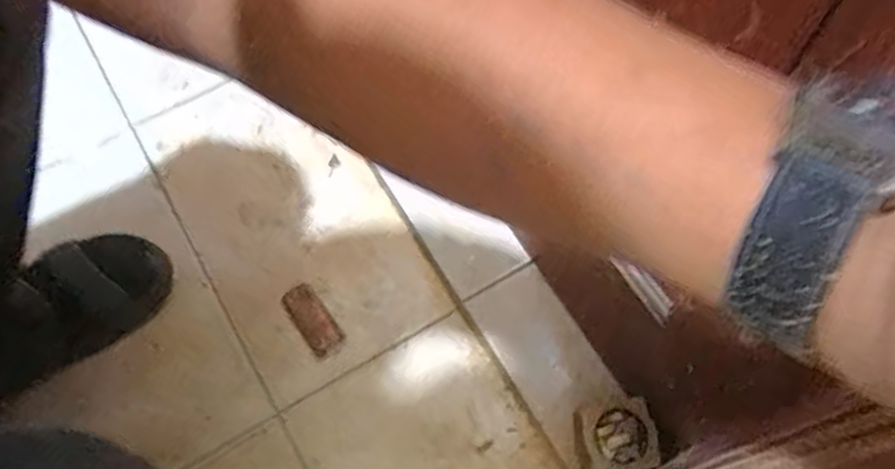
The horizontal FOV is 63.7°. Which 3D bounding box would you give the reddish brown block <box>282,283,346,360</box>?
[{"bbox_3d":[-0.142,0.089,0.761,0.037,0.016,0.082,-33,70,-12],"label":"reddish brown block"}]

